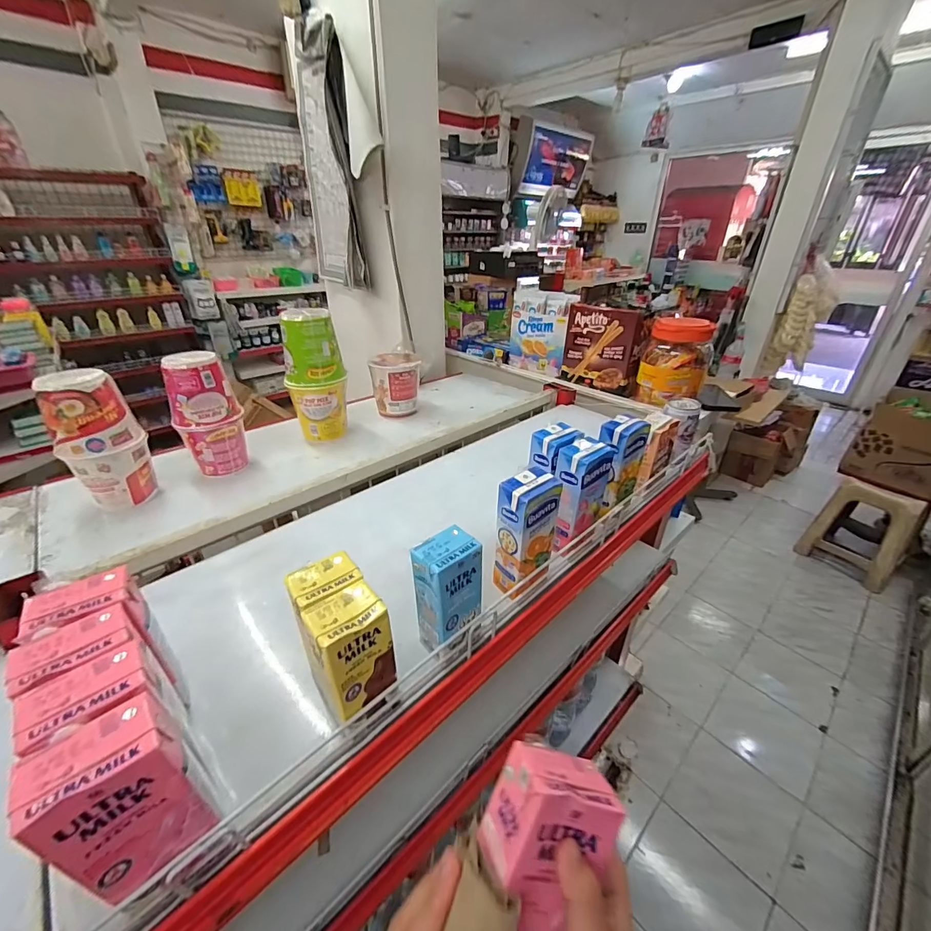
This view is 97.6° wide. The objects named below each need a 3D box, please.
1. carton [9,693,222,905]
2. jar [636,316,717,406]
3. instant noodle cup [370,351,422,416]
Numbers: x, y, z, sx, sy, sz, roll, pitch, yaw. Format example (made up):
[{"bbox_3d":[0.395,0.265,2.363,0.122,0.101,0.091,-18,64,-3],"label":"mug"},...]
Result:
[{"bbox_3d":[-0.180,0.178,0.221,0.057,0.095,0.033,-25,39,-37],"label":"carton"},{"bbox_3d":[0.437,-0.216,0.850,0.127,0.159,0.104,16,34,26],"label":"jar"},{"bbox_3d":[-0.140,-0.165,0.836,0.095,0.114,0.090,0,30,0],"label":"instant noodle cup"}]

